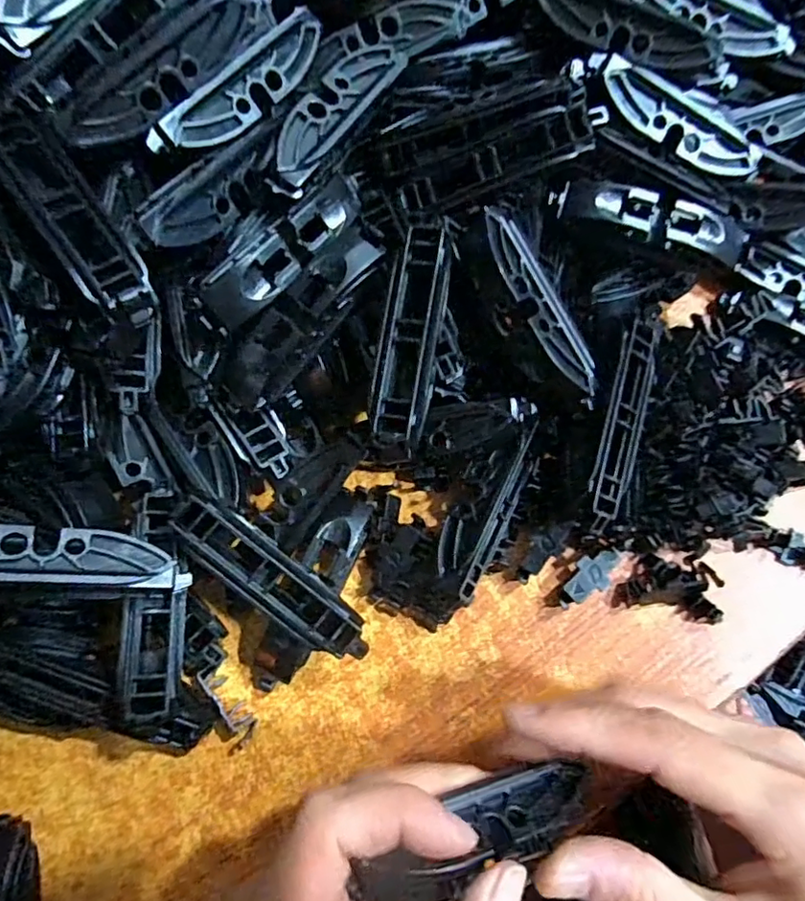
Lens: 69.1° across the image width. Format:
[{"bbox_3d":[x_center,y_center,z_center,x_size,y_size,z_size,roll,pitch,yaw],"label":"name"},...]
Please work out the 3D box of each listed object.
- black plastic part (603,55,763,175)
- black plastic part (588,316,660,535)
[{"bbox_3d":[0.111,-0.131,0.232,0.073,0.008,0.020,25,78,-11],"label":"black plastic part"},{"bbox_3d":[0.081,-0.011,0.214,0.020,0.004,0.080,21,80,-27],"label":"black plastic part"}]

